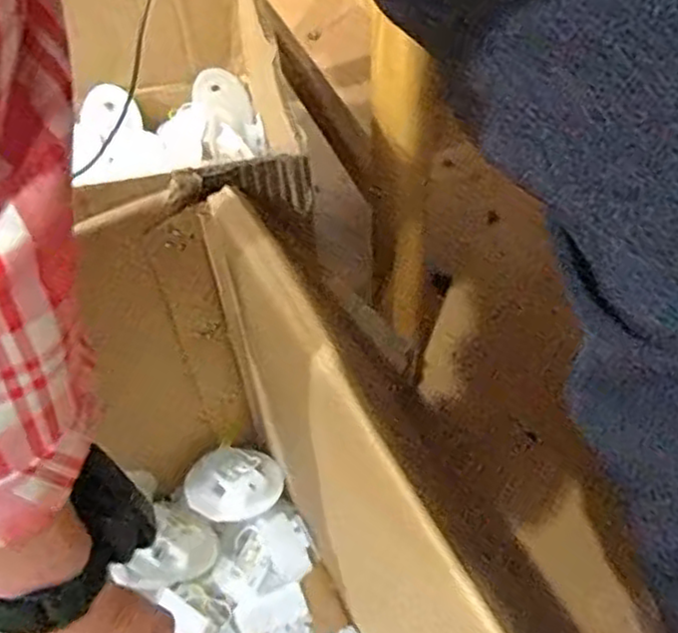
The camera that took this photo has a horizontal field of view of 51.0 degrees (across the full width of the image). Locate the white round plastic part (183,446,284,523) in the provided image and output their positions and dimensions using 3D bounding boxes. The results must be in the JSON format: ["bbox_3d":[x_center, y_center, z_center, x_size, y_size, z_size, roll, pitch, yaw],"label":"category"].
[{"bbox_3d":[-0.074,0.119,0.498,0.065,0.026,0.051,4,46,2],"label":"white round plastic part"}]

